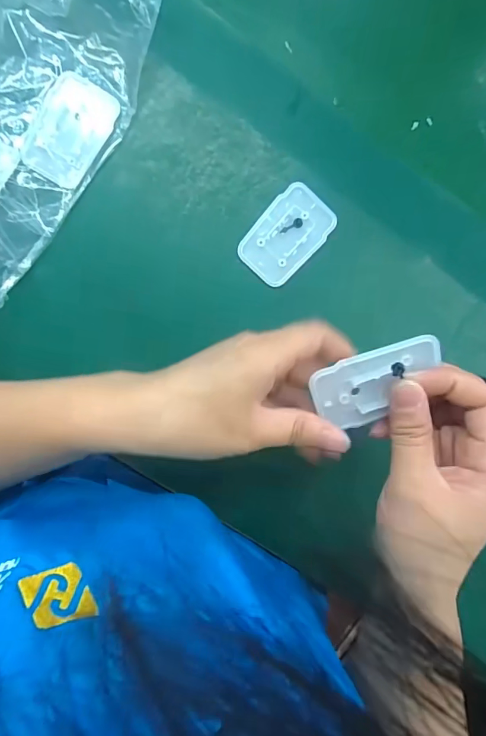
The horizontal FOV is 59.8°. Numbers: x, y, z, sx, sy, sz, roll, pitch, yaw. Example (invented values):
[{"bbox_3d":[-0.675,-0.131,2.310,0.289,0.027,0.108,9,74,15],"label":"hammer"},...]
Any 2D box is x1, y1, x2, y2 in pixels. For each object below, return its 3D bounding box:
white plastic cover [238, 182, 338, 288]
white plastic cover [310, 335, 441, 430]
[{"bbox_3d":[0.032,-0.095,0.304,0.044,0.006,0.069,41,87,-6],"label":"white plastic cover"},{"bbox_3d":[0.073,0.009,0.223,0.067,0.012,0.039,-21,115,5],"label":"white plastic cover"}]

